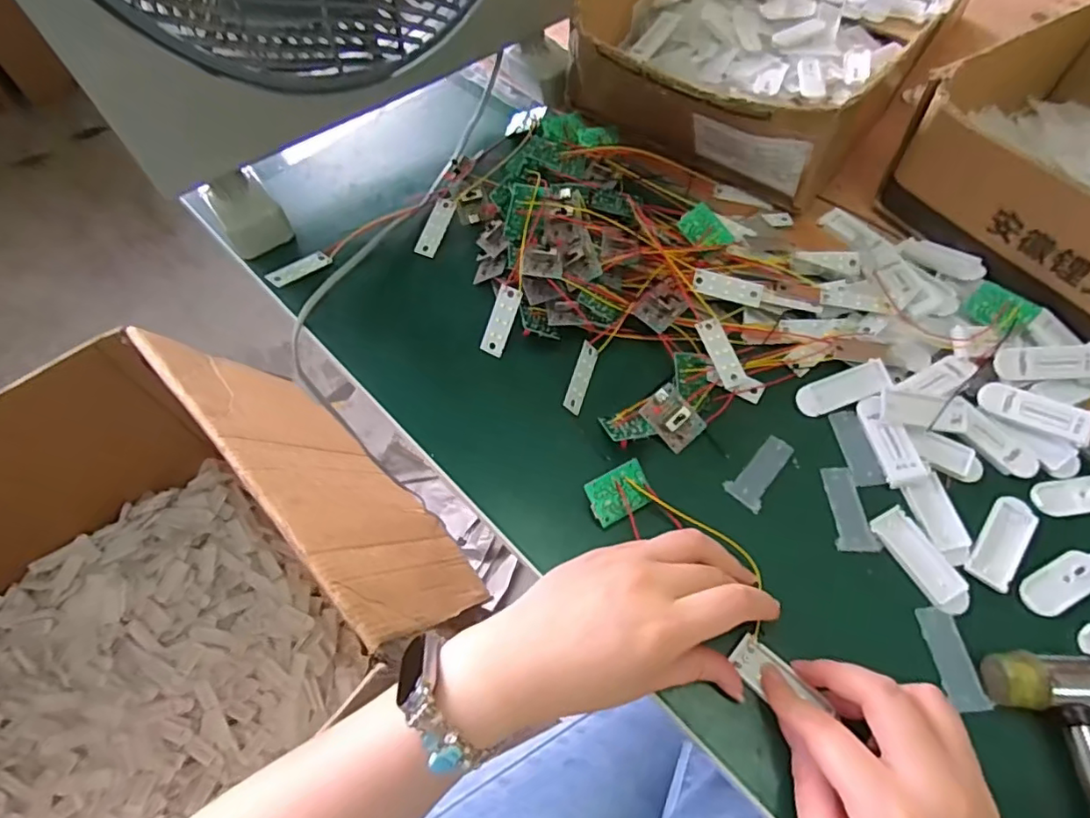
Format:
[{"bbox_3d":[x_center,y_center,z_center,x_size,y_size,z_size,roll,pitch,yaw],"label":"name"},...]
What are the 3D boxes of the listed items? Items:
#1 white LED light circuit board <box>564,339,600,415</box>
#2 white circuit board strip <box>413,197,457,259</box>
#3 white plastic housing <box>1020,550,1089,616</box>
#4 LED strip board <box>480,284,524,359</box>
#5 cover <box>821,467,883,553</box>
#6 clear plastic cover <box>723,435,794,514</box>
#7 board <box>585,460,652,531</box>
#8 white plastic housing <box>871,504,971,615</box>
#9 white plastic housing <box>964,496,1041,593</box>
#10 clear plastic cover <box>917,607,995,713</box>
[{"bbox_3d":[0.023,-0.019,0.366,0.004,0.016,0.045,2,66,48],"label":"white LED light circuit board"},{"bbox_3d":[-0.082,-0.136,0.437,0.016,0.004,0.047,22,83,-6],"label":"white circuit board strip"},{"bbox_3d":[0.272,0.090,0.306,0.049,0.004,0.020,-26,64,-11],"label":"white plastic housing"},{"bbox_3d":[-0.029,-0.057,0.384,0.016,0.004,0.046,26,108,15],"label":"LED strip board"},{"bbox_3d":[0.171,0.056,0.328,0.021,0.004,0.049,-2,62,1],"label":"cover"},{"bbox_3d":[0.127,0.036,0.342,0.022,0.004,0.049,38,69,20],"label":"clear plastic cover"},{"bbox_3d":[0.042,0.047,0.328,0.035,0.004,0.026,-26,89,-13],"label":"board"},{"bbox_3d":[0.201,0.080,0.311,0.023,0.004,0.057,-24,63,-11],"label":"white plastic housing"},{"bbox_3d":[0.248,0.071,0.315,0.021,0.004,0.055,34,68,18],"label":"white plastic housing"},{"bbox_3d":[0.202,0.123,0.289,0.019,0.004,0.047,-6,62,-1],"label":"clear plastic cover"}]

